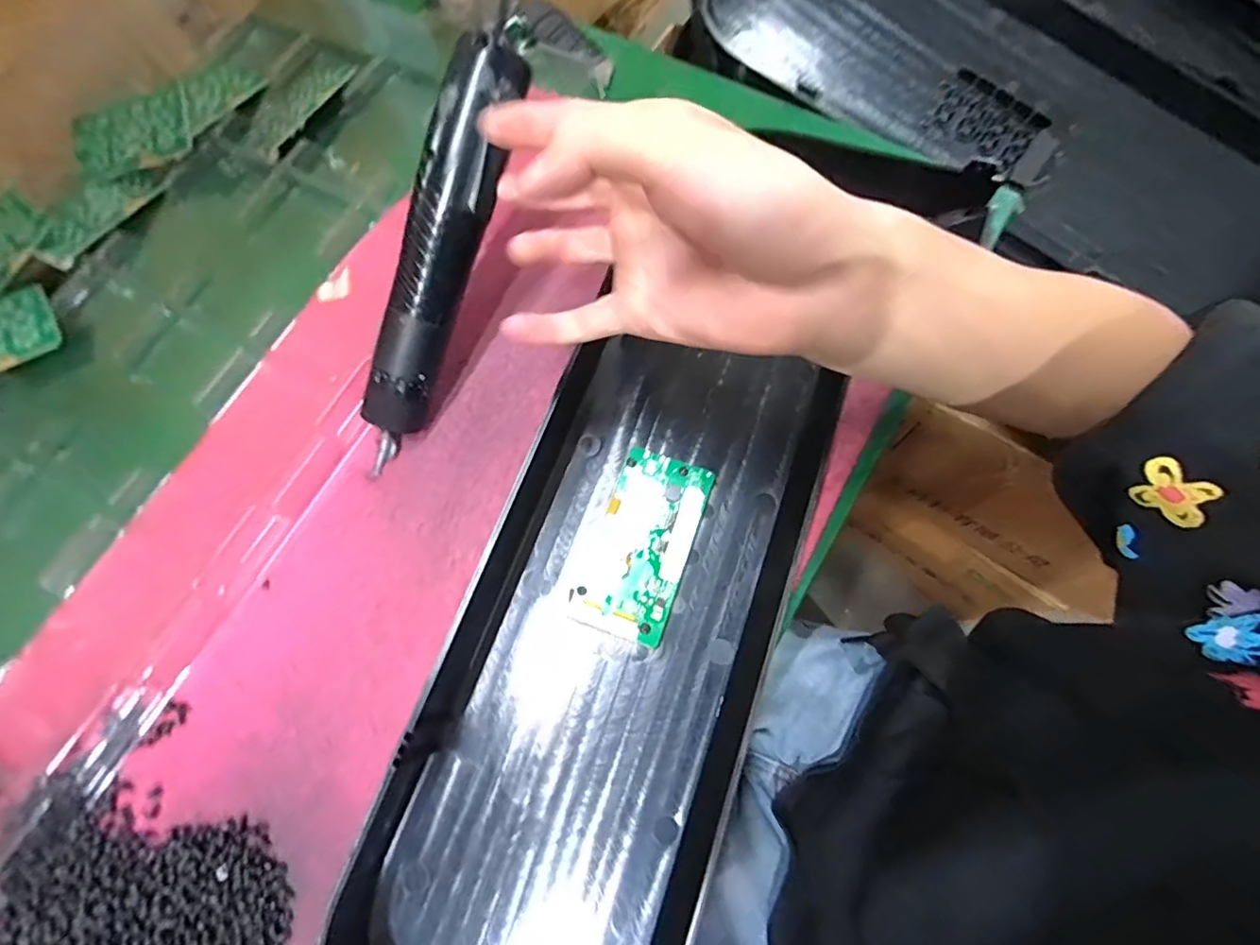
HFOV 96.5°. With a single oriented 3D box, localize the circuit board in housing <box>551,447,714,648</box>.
[{"bbox_3d":[0.003,0.035,0.293,0.057,0.008,0.094,18,71,9],"label":"circuit board in housing"}]

